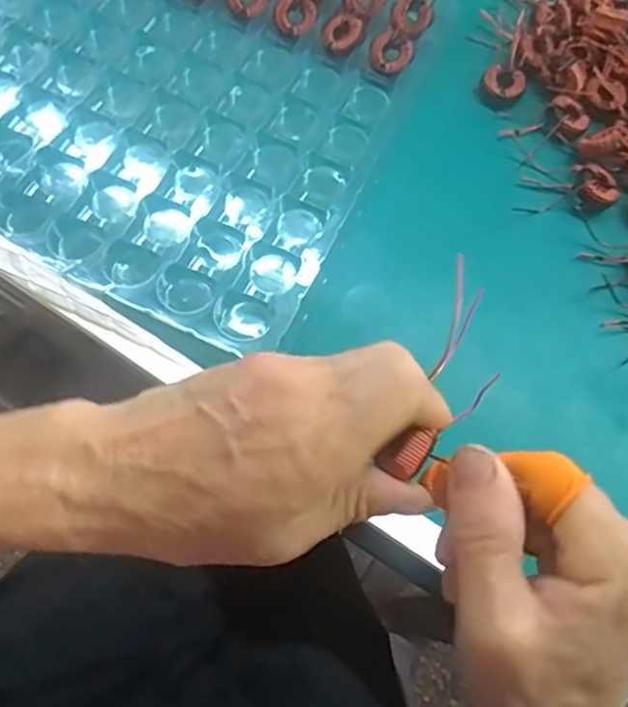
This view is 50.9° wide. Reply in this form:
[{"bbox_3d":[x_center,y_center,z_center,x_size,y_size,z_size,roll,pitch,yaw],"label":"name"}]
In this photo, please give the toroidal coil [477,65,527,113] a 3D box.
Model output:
[{"bbox_3d":[0.120,-0.172,0.422,0.027,0.009,0.029,1,71,-3],"label":"toroidal coil"}]

